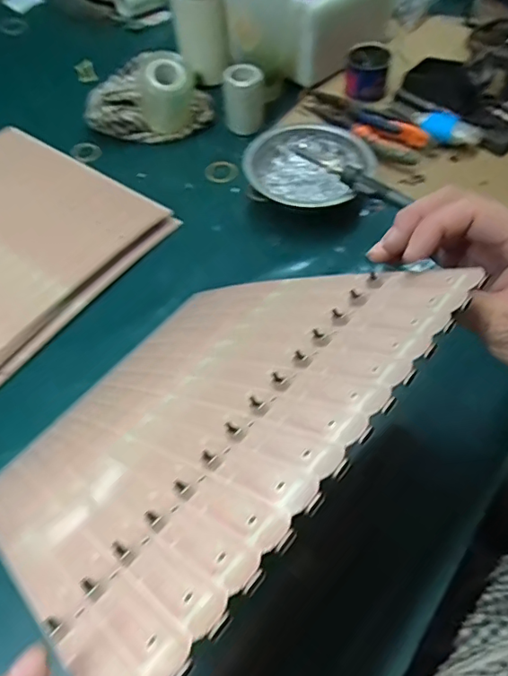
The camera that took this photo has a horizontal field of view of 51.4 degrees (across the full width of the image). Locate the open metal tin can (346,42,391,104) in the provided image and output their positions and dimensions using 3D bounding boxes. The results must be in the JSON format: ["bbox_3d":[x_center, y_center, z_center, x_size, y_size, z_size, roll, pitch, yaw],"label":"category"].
[{"bbox_3d":[0.134,-0.317,0.628,0.052,0.038,0.051,7,56,5],"label":"open metal tin can"}]

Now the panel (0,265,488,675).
[{"bbox_3d":[-0.043,0.037,0.312,0.237,0.009,0.272,-45,26,-26],"label":"panel"}]

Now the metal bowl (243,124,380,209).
[{"bbox_3d":[0.056,-0.170,0.551,0.117,0.044,0.115,0,56,0],"label":"metal bowl"}]

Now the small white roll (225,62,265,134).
[{"bbox_3d":[-0.011,-0.267,0.594,0.044,0.069,0.034,1,56,1],"label":"small white roll"}]

